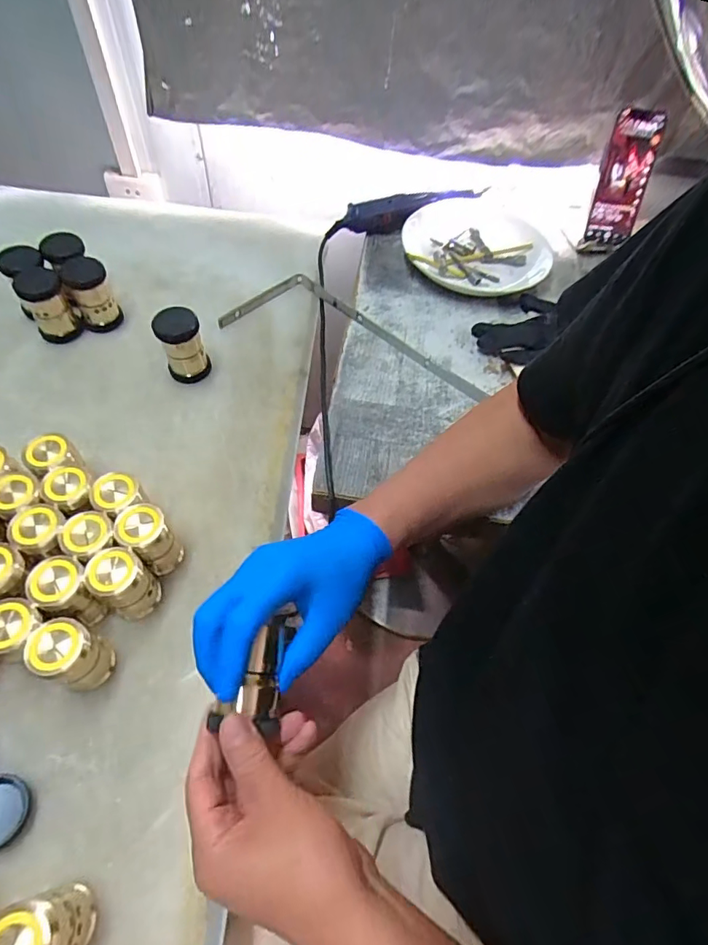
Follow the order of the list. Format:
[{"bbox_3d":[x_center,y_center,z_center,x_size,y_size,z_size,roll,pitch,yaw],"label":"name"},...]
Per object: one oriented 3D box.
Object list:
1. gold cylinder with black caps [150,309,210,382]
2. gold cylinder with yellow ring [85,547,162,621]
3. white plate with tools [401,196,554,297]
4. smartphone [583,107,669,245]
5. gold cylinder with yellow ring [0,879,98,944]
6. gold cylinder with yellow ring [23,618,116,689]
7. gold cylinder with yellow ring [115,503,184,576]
[{"bbox_3d":[-0.179,-0.131,0.517,0.043,0.070,0.039,-18,60,-15],"label":"gold cylinder with black caps"},{"bbox_3d":[-0.178,0.087,0.384,0.037,0.071,0.036,2,57,-3],"label":"gold cylinder with yellow ring"},{"bbox_3d":[0.168,-0.323,0.682,0.192,0.043,0.207,2,57,-3],"label":"white plate with tools"},{"bbox_3d":[0.355,-0.384,0.650,0.069,0.152,0.008,-2,32,-8],"label":"smartphone"},{"bbox_3d":[-0.174,0.259,0.279,0.032,0.076,0.037,-16,59,-14],"label":"gold cylinder with yellow ring"},{"bbox_3d":[-0.203,0.134,0.361,0.035,0.075,0.036,2,57,-3],"label":"gold cylinder with yellow ring"},{"bbox_3d":[-0.170,0.056,0.411,0.036,0.071,0.038,2,57,-3],"label":"gold cylinder with yellow ring"}]

